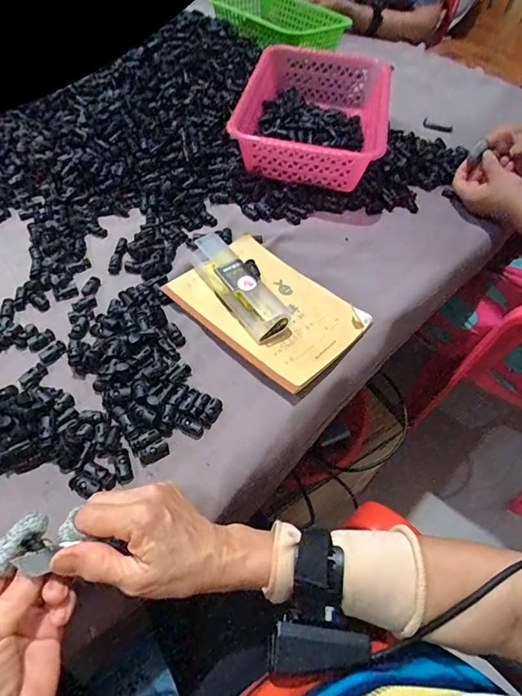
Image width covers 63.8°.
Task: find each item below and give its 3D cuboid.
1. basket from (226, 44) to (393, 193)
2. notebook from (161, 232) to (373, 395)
[{"bbox_3d":[0.081,-0.360,0.656,0.210,0.097,0.285,12,55,4],"label":"basket"},{"bbox_3d":[0.008,-0.052,0.492,0.206,0.013,0.144,40,61,21],"label":"notebook"}]

